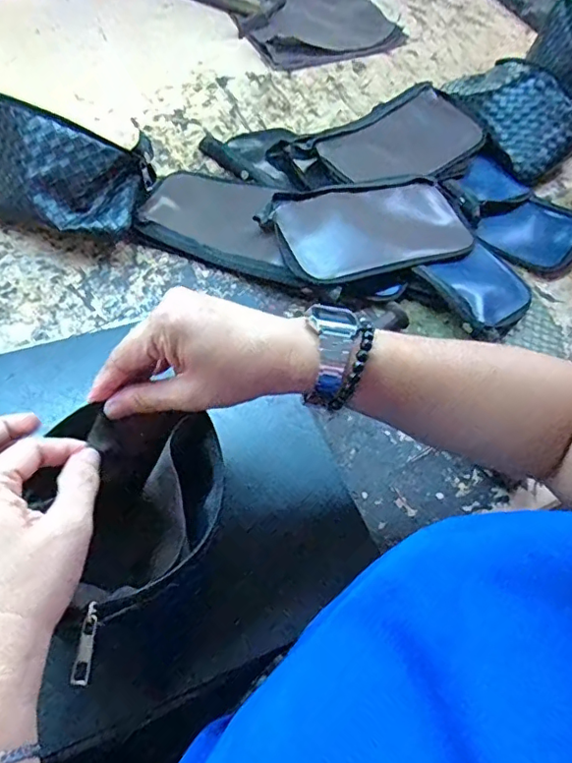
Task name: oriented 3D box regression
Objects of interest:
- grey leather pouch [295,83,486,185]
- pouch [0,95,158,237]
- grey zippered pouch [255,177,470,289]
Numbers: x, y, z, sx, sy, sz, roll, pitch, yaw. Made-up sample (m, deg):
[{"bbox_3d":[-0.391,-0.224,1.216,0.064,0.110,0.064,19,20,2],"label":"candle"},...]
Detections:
[{"bbox_3d":[0.142,-0.287,0.665,0.224,0.032,0.119,-36,69,-25],"label":"grey leather pouch"},{"bbox_3d":[-0.234,-0.205,0.547,0.186,0.101,0.115,13,58,1],"label":"pouch"},{"bbox_3d":[0.095,-0.161,0.582,0.222,0.014,0.118,-18,72,-24],"label":"grey zippered pouch"}]

